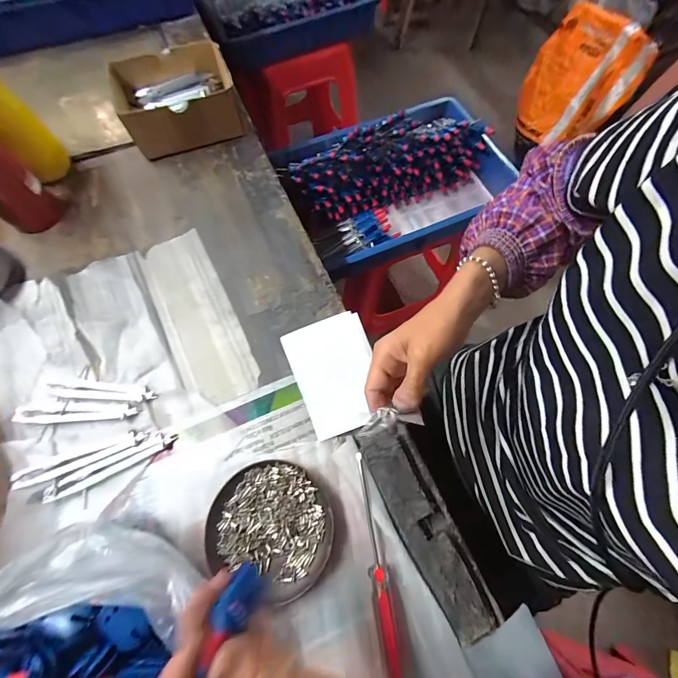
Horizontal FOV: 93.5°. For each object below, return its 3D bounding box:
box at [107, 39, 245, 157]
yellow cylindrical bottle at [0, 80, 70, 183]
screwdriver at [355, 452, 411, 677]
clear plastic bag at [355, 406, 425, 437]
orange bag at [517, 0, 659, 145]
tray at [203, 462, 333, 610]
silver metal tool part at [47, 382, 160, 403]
[{"bbox_3d":[-0.238,-0.347,0.469,0.160,0.088,0.129,-20,71,-9],"label":"box"},{"bbox_3d":[-0.399,-0.262,0.393,0.050,0.137,0.056,43,74,13],"label":"yellow cylindrical bottle"},{"bbox_3d":[0.038,0.202,0.299,0.025,0.019,0.179,-7,69,-4],"label":"screwdriver"},{"bbox_3d":[0.040,0.066,0.258,0.056,0.022,0.020,-13,70,-7],"label":"clear plastic bag"},{"bbox_3d":[0.799,-0.869,1.085,0.319,0.375,0.080,43,32,10],"label":"orange bag"},{"bbox_3d":[-0.063,0.177,0.309,0.115,0.019,0.106,1,69,-2],"label":"tray"},{"bbox_3d":[-0.266,0.058,0.358,0.113,0.006,0.019,3,69,-1],"label":"silver metal tool part"}]

